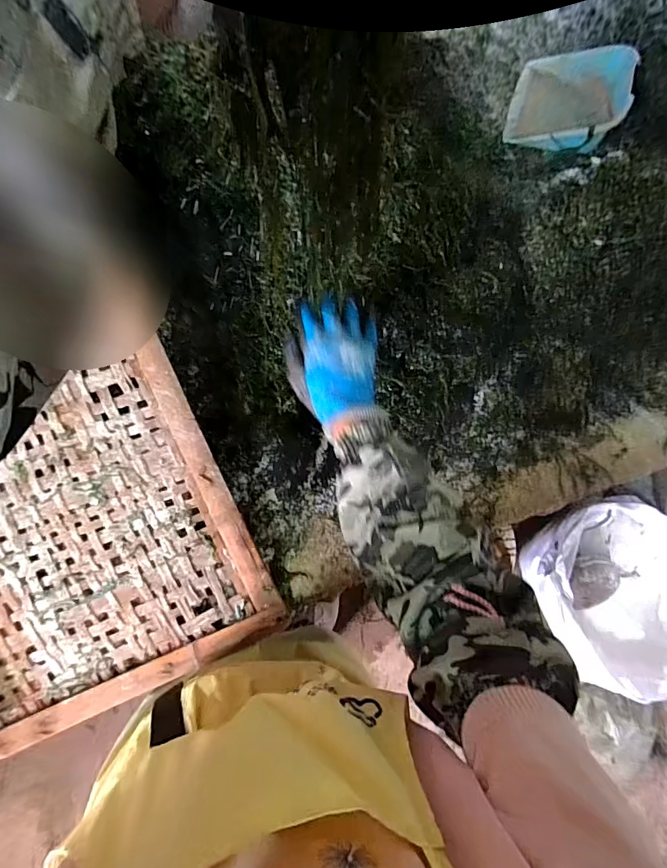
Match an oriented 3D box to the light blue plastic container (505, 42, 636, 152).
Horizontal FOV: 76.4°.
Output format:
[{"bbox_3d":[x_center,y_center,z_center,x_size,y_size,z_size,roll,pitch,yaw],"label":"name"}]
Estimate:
[{"bbox_3d":[0.470,-0.658,0.846,0.213,0.085,0.236,15,75,27],"label":"light blue plastic container"}]

